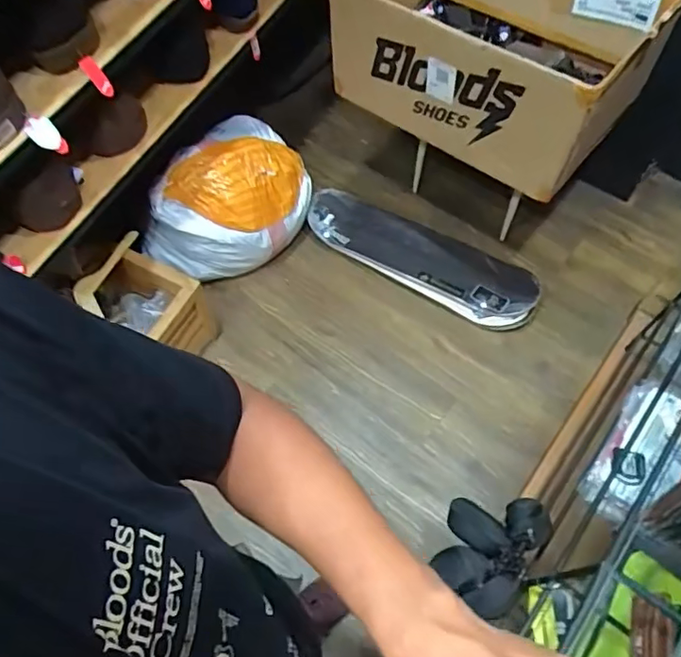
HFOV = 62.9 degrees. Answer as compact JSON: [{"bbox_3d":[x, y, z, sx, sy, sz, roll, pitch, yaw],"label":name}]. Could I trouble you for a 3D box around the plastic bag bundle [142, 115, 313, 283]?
[{"bbox_3d":[-0.325,-0.396,1.737,0.338,0.302,0.510,32,68,17],"label":"plastic bag bundle"}]

